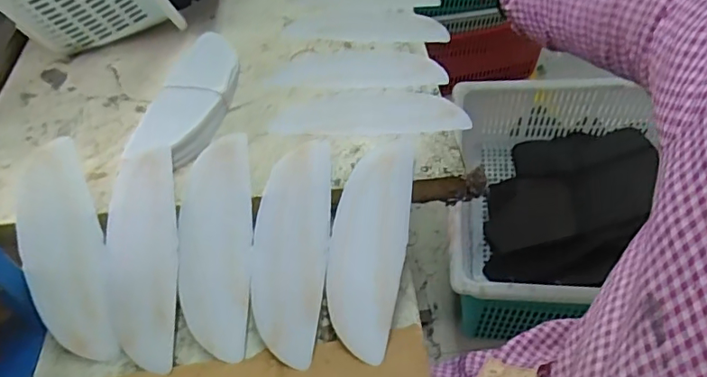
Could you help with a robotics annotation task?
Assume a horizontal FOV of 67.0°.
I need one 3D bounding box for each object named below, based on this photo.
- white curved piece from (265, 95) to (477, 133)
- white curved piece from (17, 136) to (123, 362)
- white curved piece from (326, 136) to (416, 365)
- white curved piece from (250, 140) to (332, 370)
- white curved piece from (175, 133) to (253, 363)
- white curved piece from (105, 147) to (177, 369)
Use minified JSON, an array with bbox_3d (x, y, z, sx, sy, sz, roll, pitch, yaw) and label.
[{"bbox_3d":[0.016,-0.083,0.602,0.214,0.012,0.066,1,49,5],"label":"white curved piece"},{"bbox_3d":[-0.280,0.059,0.517,0.072,0.012,0.218,-16,78,-10],"label":"white curved piece"},{"bbox_3d":[0.015,0.048,0.513,0.069,0.012,0.217,9,73,0],"label":"white curved piece"},{"bbox_3d":[-0.060,0.054,0.519,0.069,0.014,0.216,1,71,7],"label":"white curved piece"},{"bbox_3d":[-0.133,0.052,0.515,0.068,0.018,0.208,-2,79,4],"label":"white curved piece"},{"bbox_3d":[-0.205,0.065,0.518,0.068,0.012,0.211,-6,77,-1],"label":"white curved piece"}]

